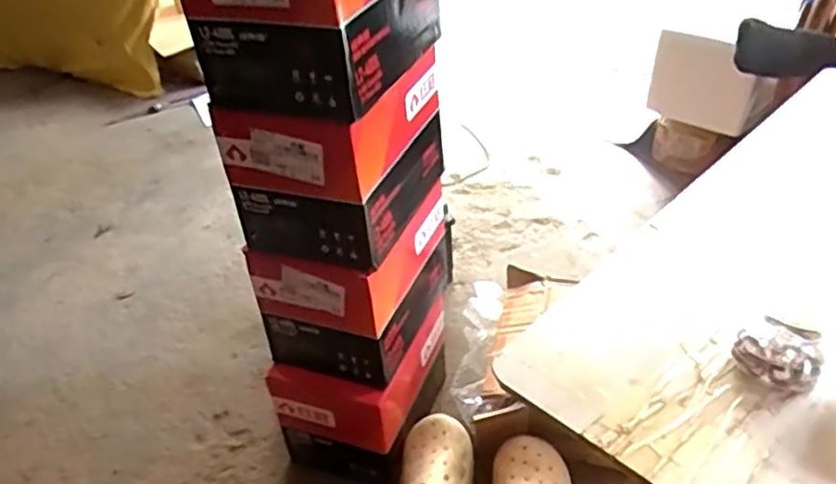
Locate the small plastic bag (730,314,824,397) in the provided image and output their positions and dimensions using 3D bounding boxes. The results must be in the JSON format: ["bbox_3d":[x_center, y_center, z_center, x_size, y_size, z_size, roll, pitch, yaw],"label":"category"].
[{"bbox_3d":[0.319,0.099,0.607,0.068,0.021,0.065,21,47,30],"label":"small plastic bag"}]

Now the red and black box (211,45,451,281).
[{"bbox_3d":[-0.094,-0.121,0.859,0.189,0.192,0.237,9,42,19],"label":"red and black box"}]

